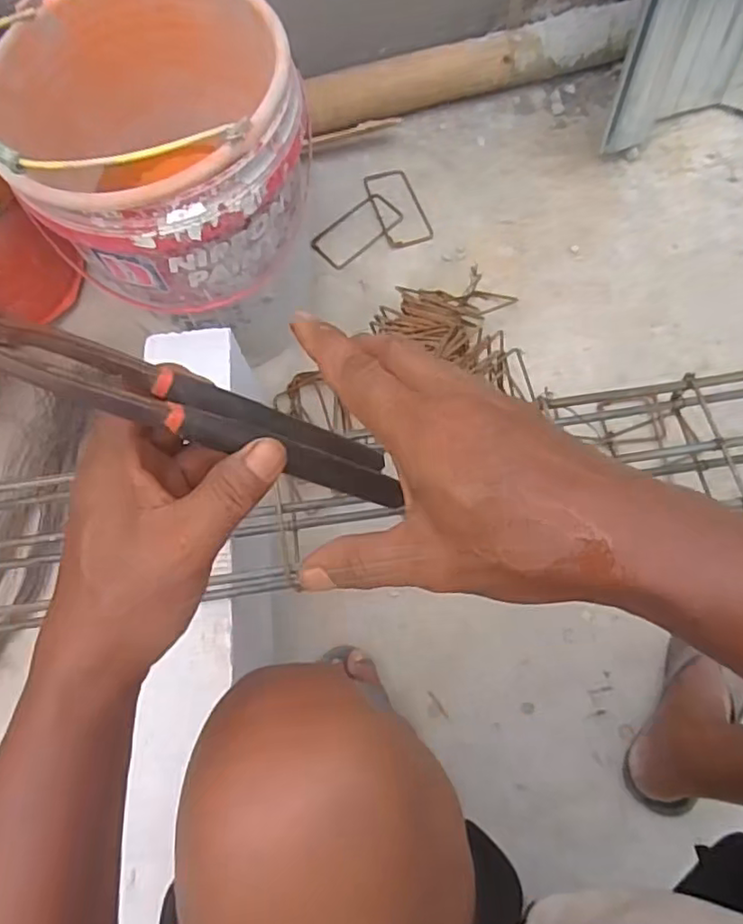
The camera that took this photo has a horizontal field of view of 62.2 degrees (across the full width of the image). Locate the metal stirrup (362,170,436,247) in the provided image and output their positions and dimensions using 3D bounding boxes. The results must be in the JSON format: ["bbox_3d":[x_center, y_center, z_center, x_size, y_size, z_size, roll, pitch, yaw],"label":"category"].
[{"bbox_3d":[0.043,-0.425,1.031,0.075,0.008,0.152,-19,71,-5],"label":"metal stirrup"}]

